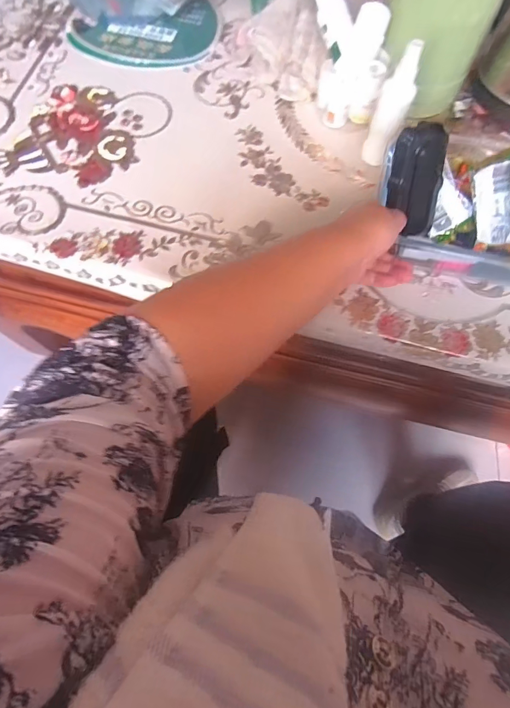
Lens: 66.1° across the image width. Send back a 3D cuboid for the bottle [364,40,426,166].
[{"bbox_3d":[0.158,-0.282,0.456,0.031,0.139,0.027,38,74,11],"label":"bottle"}]

